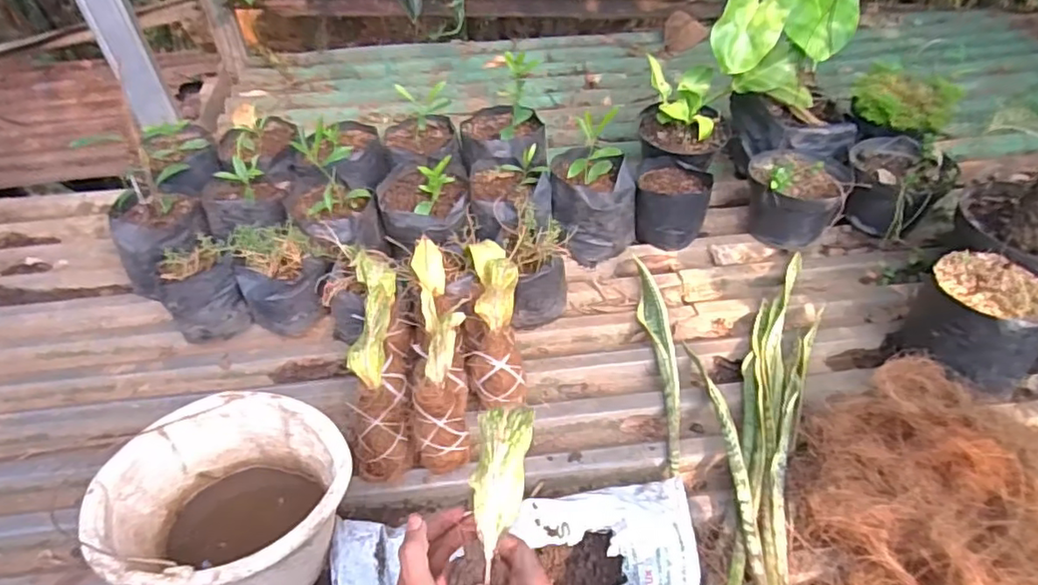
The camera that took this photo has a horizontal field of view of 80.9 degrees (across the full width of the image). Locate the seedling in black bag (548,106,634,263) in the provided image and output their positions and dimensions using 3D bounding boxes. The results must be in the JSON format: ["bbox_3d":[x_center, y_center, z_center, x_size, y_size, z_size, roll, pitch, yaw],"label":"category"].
[{"bbox_3d":[0.130,-0.182,1.078,0.148,0.181,0.192,-1,48,-3],"label":"seedling in black bag"}]

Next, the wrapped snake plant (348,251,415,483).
[{"bbox_3d":[-0.188,0.083,0.832,0.073,0.109,0.329,-5,70,-3],"label":"wrapped snake plant"}]

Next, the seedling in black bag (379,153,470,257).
[{"bbox_3d":[-0.163,-0.142,1.048,0.158,0.163,0.153,1,48,-1],"label":"seedling in black bag"}]

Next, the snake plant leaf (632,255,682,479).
[{"bbox_3d":[0.219,0.094,0.930,0.045,0.028,0.392,0,48,-2],"label":"snake plant leaf"}]

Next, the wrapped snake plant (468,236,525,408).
[{"bbox_3d":[-0.036,0.042,0.878,0.078,0.100,0.253,-3,79,-1],"label":"wrapped snake plant"}]

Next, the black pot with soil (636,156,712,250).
[{"bbox_3d":[0.271,-0.155,1.098,0.125,0.113,0.129,1,48,-1],"label":"black pot with soil"}]

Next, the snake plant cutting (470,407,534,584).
[{"bbox_3d":[-0.015,0.140,0.447,0.040,0.014,0.115,5,63,7],"label":"snake plant cutting"}]

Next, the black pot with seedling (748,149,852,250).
[{"bbox_3d":[0.492,-0.176,1.100,0.159,0.133,0.168,14,49,11],"label":"black pot with seedling"}]

